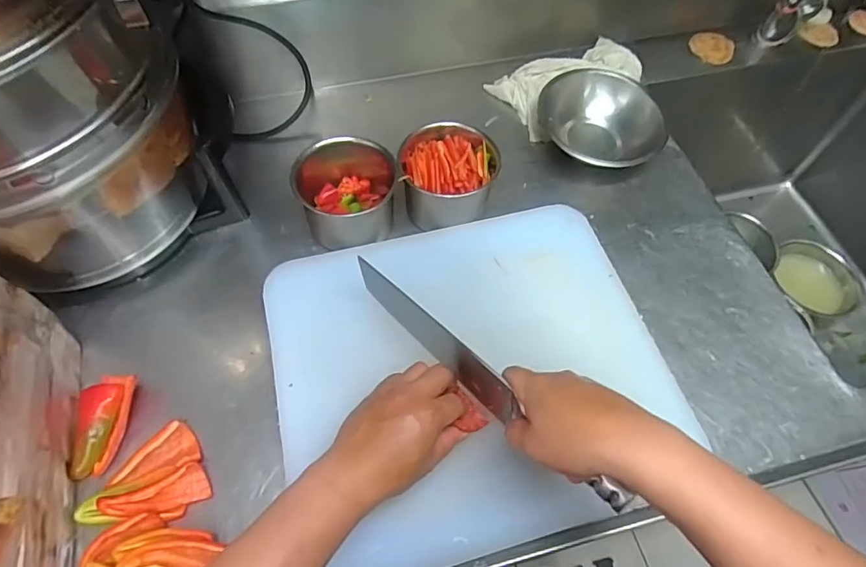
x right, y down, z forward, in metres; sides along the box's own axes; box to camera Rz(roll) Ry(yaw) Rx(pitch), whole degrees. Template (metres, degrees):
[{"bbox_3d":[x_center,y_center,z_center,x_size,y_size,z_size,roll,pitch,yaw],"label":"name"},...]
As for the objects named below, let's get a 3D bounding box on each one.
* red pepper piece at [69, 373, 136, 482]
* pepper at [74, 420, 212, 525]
[{"bbox_3d":[-0.334,0.143,0.502,0.049,0.026,0.096,3,60,1],"label":"red pepper piece"},{"bbox_3d":[-0.268,0.194,0.468,0.110,0.033,0.074,-36,67,-20],"label":"pepper"}]

